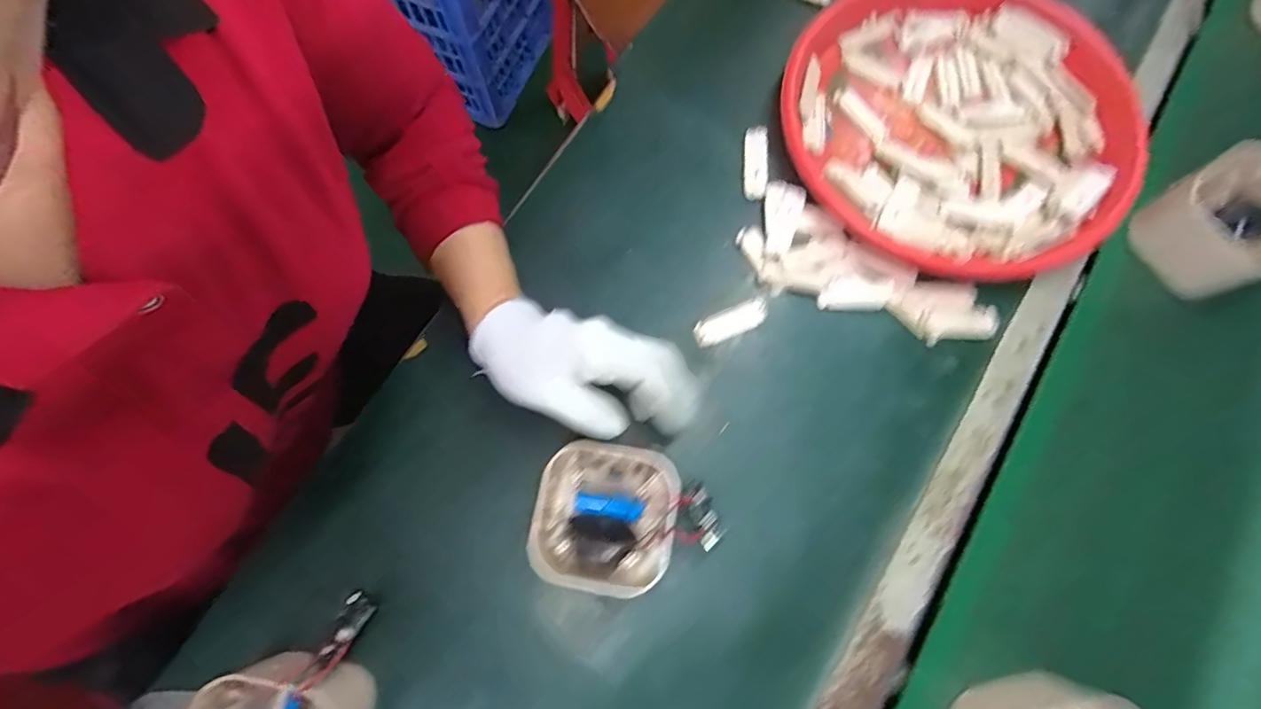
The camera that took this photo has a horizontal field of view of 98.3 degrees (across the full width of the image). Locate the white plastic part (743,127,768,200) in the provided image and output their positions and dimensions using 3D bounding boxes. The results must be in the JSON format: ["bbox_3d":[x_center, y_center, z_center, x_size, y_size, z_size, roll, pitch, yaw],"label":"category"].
[{"bbox_3d":[0.110,-0.167,0.478,0.019,0.016,0.066,3,77,0],"label":"white plastic part"}]

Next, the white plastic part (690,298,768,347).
[{"bbox_3d":[0.082,-0.027,0.440,0.063,0.006,0.022,-23,78,-6],"label":"white plastic part"}]

